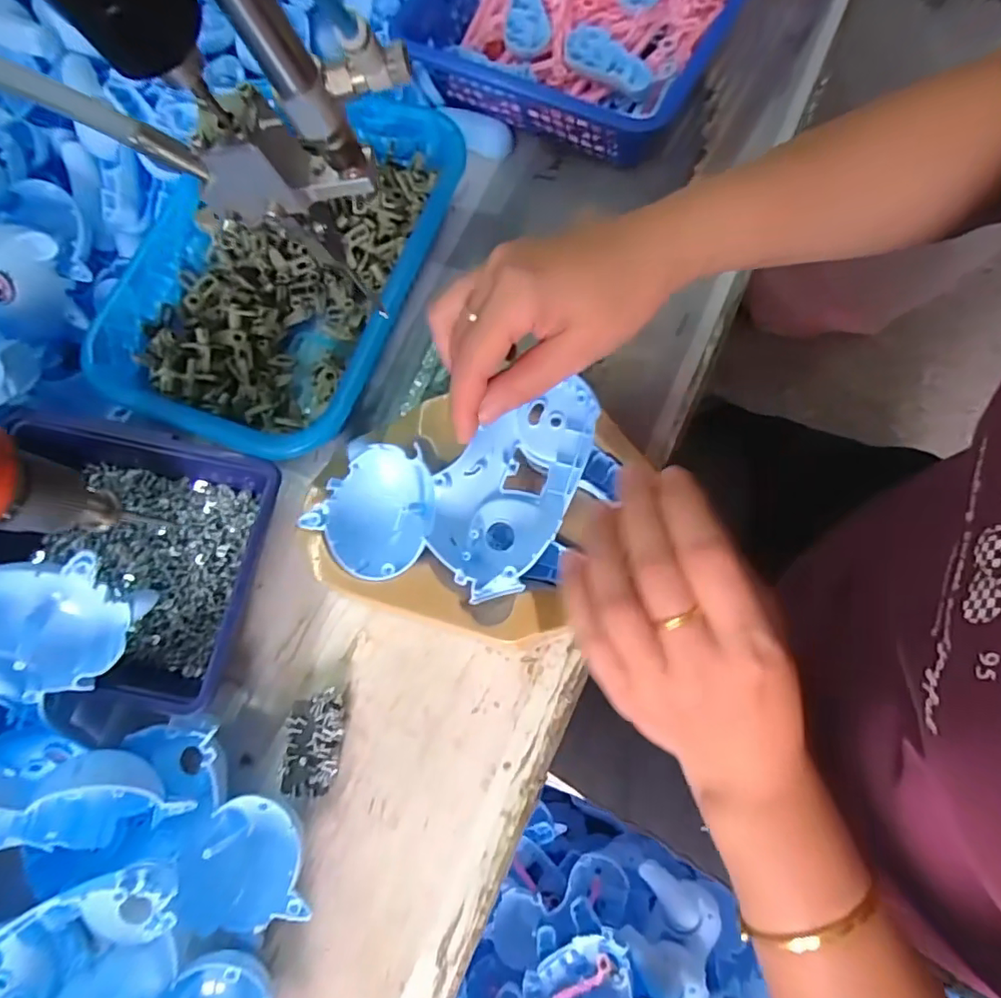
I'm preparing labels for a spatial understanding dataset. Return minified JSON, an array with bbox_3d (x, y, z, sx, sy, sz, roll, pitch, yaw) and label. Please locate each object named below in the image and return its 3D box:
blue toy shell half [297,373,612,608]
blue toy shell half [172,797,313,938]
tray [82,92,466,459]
[{"bbox_3d":[-0.017,0.004,0.306,0.162,0.044,0.096,-13,77,-2],"label":"blue toy shell half"},{"bbox_3d":[-0.137,0.196,0.302,0.070,0.029,0.065,-2,75,6],"label":"blue toy shell half"},{"bbox_3d":[-0.150,-0.160,0.389,0.199,0.057,0.262,21,78,11],"label":"tray"}]

